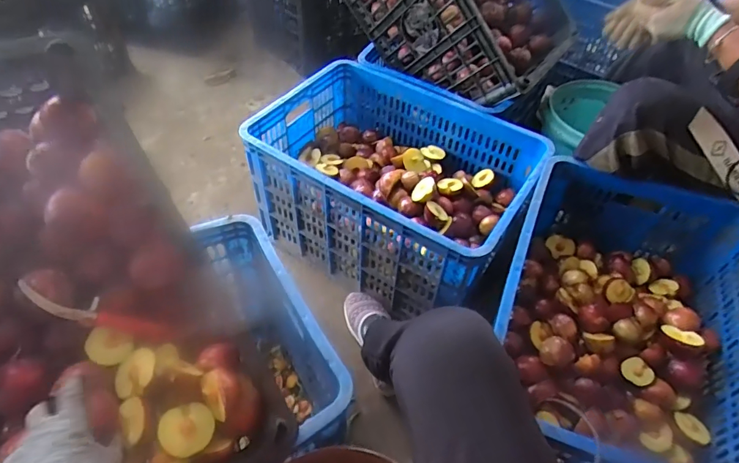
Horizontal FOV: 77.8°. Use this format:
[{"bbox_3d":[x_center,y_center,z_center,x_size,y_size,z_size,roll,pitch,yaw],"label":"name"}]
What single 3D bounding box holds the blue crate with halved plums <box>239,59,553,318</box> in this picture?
[{"bbox_3d":[0.047,-0.105,1.027,0.551,0.297,0.379,29,55,16],"label":"blue crate with halved plums"}]

